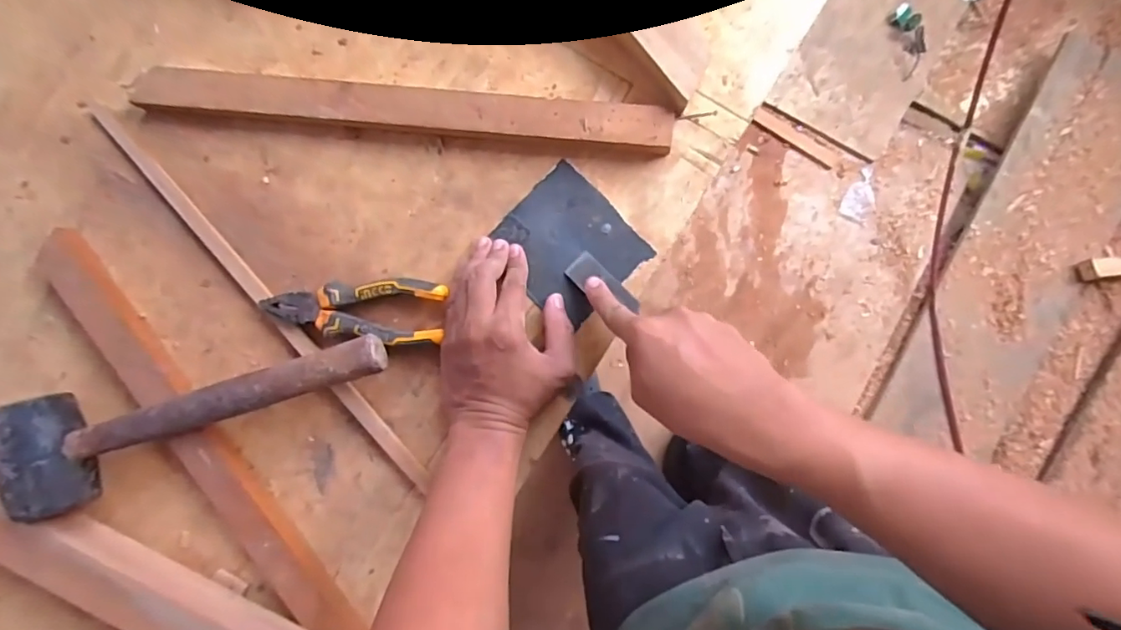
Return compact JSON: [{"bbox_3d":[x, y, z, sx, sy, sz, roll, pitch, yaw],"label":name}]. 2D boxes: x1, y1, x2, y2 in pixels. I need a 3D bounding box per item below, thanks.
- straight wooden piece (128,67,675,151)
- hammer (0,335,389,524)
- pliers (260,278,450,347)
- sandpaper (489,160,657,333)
[{"bbox_3d":[-0.142,-0.175,0.444,0.463,0.029,0.038,7,93,2],"label":"straight wooden piece"},{"bbox_3d":[-0.299,0.085,0.438,0.326,0.067,0.098,-15,89,3],"label":"hammer"},{"bbox_3d":[-0.174,-0.001,0.451,0.149,0.022,0.054,-3,93,3],"label":"pliers"},{"bbox_3d":[0.007,-0.059,0.446,0.096,0.004,0.108,-44,88,4],"label":"sandpaper"}]

